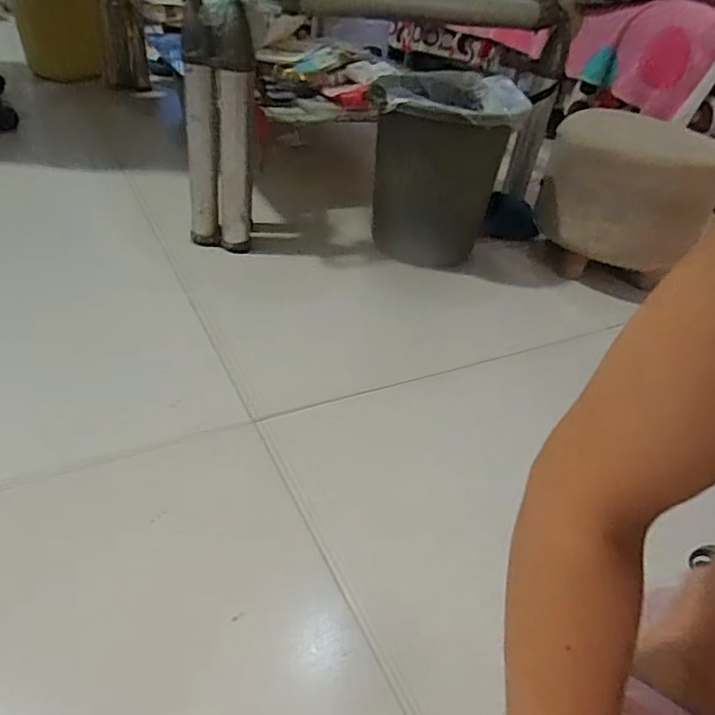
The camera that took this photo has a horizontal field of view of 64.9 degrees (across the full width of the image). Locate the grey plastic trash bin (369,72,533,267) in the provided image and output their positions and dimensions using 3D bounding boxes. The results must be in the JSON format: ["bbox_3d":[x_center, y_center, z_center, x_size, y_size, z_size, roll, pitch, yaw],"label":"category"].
[{"bbox_3d":[0.136,-0.321,1.031,0.268,0.332,0.245,7,37,1],"label":"grey plastic trash bin"}]

